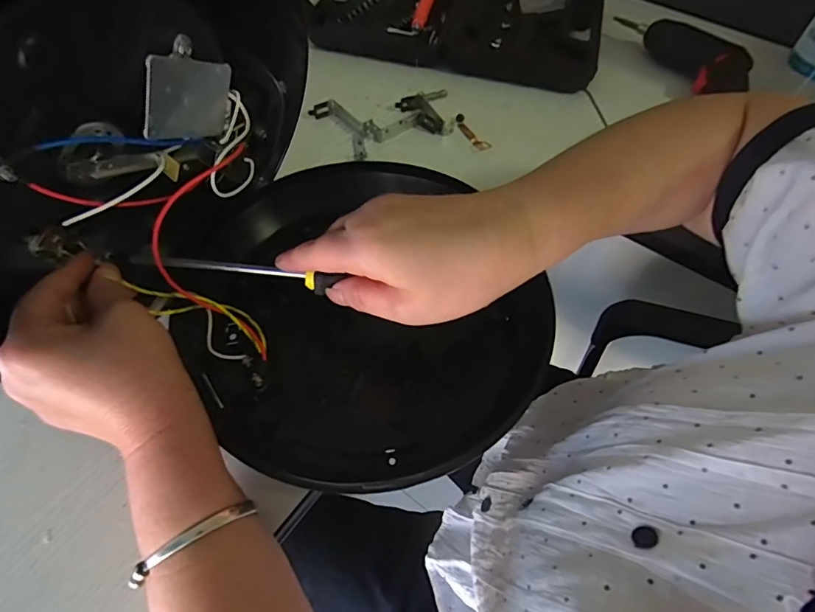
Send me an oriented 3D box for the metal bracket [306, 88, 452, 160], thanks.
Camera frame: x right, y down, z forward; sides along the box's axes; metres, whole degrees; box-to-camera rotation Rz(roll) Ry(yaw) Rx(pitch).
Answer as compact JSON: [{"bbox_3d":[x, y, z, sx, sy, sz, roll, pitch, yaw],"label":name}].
[{"bbox_3d":[-0.018,-0.196,0.469,0.138,0.014,0.087,-21,61,-15],"label":"metal bracket"}]

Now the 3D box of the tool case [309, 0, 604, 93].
[{"bbox_3d":[0.062,-0.361,0.561,0.336,0.030,0.209,17,58,8],"label":"tool case"}]

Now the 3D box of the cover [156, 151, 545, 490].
[{"bbox_3d":[-0.035,0.000,0.325,0.226,0.058,0.243,1,57,-2],"label":"cover"}]

